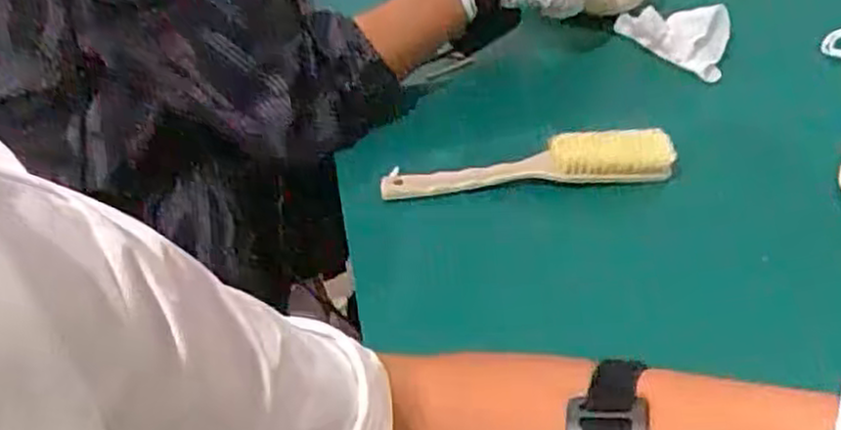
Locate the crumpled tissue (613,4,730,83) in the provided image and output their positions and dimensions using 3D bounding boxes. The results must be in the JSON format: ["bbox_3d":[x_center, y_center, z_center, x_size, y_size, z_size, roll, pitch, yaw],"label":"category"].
[{"bbox_3d":[0.240,-0.170,0.713,0.048,0.042,0.107,-35,49,-27],"label":"crumpled tissue"}]

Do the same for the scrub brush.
[{"bbox_3d":[0.080,-0.037,0.599,0.224,0.045,0.023,-3,43,5],"label":"scrub brush"}]

